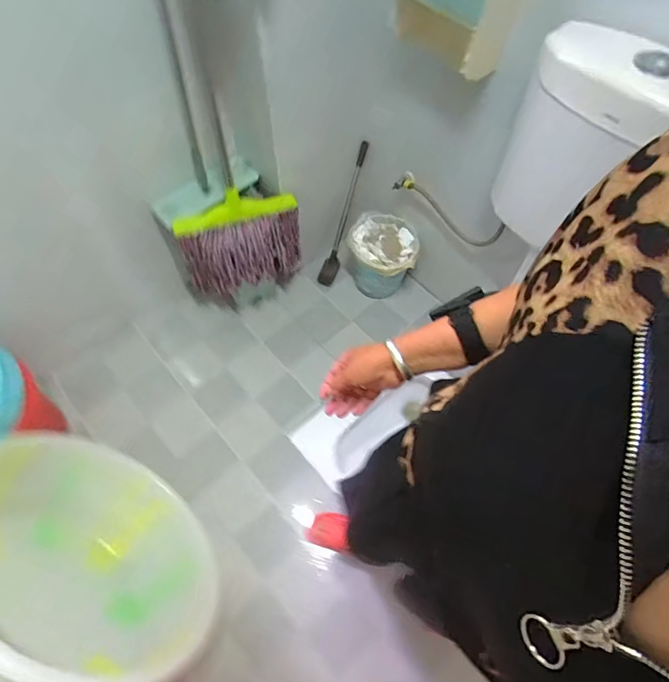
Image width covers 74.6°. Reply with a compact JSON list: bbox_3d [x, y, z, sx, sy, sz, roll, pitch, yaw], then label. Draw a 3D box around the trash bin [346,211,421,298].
[{"bbox_3d":[0.180,-0.315,1.665,0.251,0.248,0.251,1,60,-1],"label":"trash bin"}]

